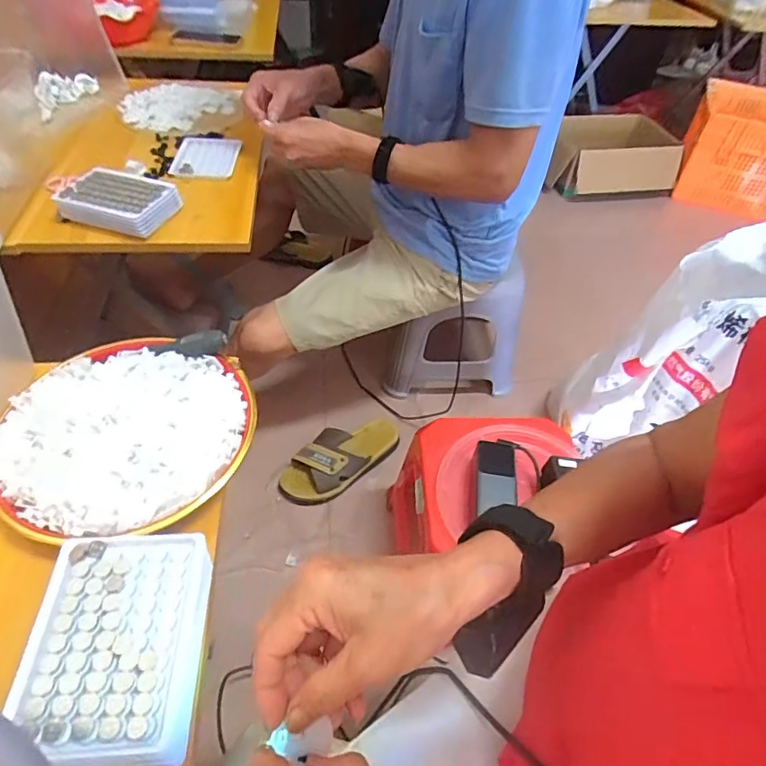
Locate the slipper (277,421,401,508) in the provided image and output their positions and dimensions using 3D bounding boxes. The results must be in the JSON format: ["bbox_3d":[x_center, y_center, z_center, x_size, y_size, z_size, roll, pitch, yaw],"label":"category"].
[{"bbox_3d":[-0.085,0.149,1.036,0.274,0.065,0.118,-30,59,-27],"label":"slipper"}]

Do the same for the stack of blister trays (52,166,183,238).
[{"bbox_3d":[-0.364,-0.252,0.699,0.135,0.037,0.101,16,50,7],"label":"stack of blister trays"}]

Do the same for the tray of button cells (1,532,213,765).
[{"bbox_3d":[-0.174,0.169,0.330,0.104,0.029,0.138,0,50,-6],"label":"tray of button cells"}]

